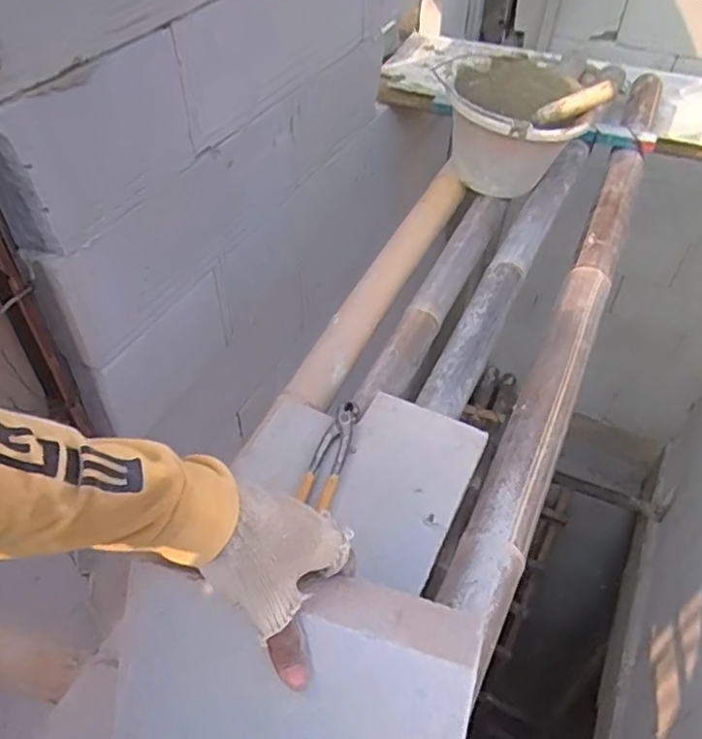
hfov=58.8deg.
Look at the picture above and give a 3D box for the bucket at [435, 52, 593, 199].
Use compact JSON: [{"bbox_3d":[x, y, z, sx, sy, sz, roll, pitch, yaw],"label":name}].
[{"bbox_3d":[0.270,-0.407,1.066,0.224,0.165,0.219,10,47,8],"label":"bucket"}]

